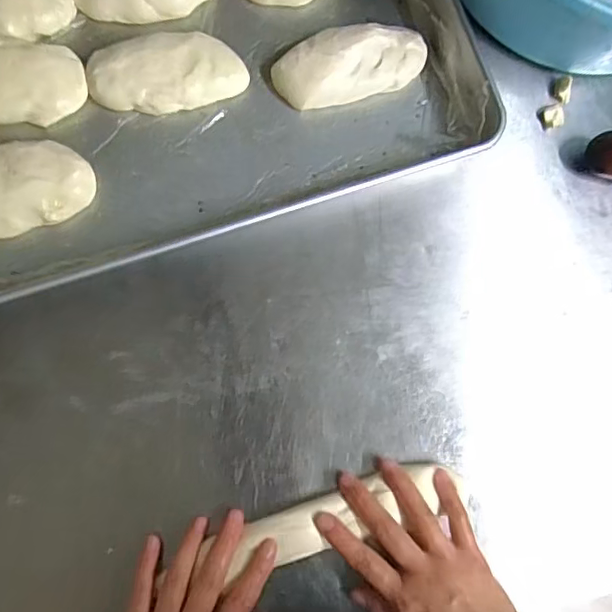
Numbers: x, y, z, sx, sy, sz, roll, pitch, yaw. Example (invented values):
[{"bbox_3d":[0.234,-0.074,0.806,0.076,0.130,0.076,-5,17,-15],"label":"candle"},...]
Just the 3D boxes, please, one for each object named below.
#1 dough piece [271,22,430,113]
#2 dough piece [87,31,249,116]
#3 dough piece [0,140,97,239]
[{"bbox_3d":[0.042,-0.216,0.502,0.138,0.027,0.064,-13,81,-7],"label":"dough piece"},{"bbox_3d":[-0.119,-0.201,0.485,0.129,0.024,0.061,-12,81,-7],"label":"dough piece"},{"bbox_3d":[-0.234,-0.097,0.457,0.114,0.031,0.073,-12,81,-7],"label":"dough piece"}]

